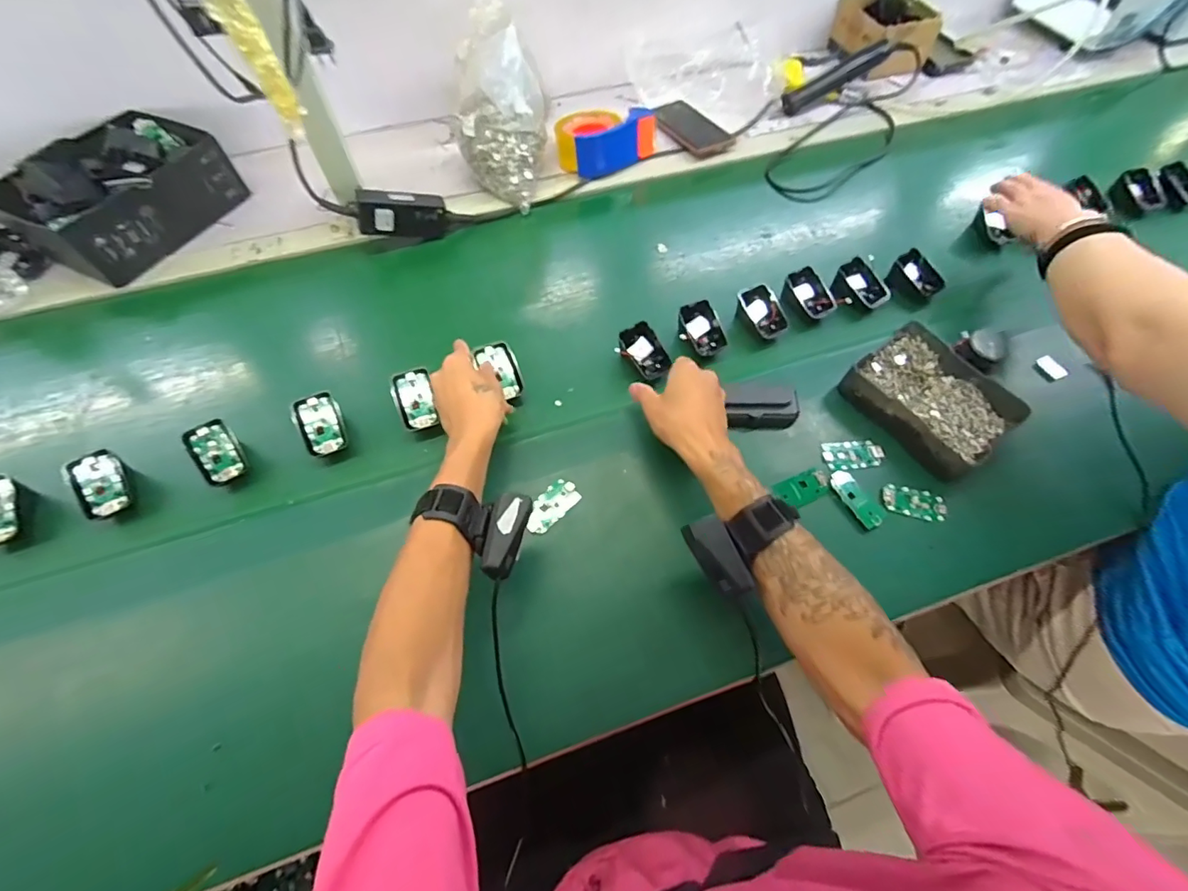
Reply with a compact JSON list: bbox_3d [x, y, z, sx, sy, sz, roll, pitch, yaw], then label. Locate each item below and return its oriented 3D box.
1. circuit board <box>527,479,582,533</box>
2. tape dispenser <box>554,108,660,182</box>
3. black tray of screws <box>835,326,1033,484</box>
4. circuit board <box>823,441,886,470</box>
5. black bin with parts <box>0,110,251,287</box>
[{"bbox_3d":[-0.044,0.063,0.517,0.032,0.005,0.063,43,70,11],"label":"circuit board"},{"bbox_3d":[0.013,-0.489,0.785,0.152,0.059,0.101,-26,64,-13],"label":"tape dispenser"},{"bbox_3d":[0.380,-0.053,0.566,0.122,0.040,0.159,-36,66,-18],"label":"black tray of screws"},{"bbox_3d":[0.289,0.009,0.556,0.065,0.007,0.035,-6,61,-3],"label":"circuit board"},{"bbox_3d":[-0.655,-0.358,0.701,0.180,0.092,0.249,24,64,13],"label":"black bin with parts"}]

